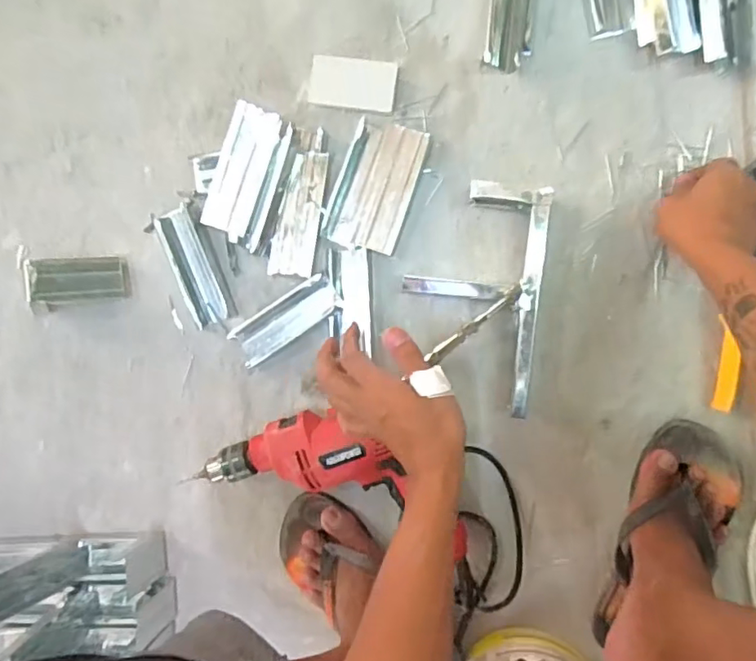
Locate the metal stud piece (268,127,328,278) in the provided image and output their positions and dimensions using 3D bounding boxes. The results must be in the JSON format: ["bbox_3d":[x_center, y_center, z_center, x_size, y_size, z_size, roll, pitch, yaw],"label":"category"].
[{"bbox_3d":[-0.085,-0.142,0.623,0.047,0.017,0.161,11,94,8],"label":"metal stud piece"}]

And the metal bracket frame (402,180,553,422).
[{"bbox_3d":[0.099,-0.038,0.595,0.136,0.050,0.233,7,93,8],"label":"metal bracket frame"}]

